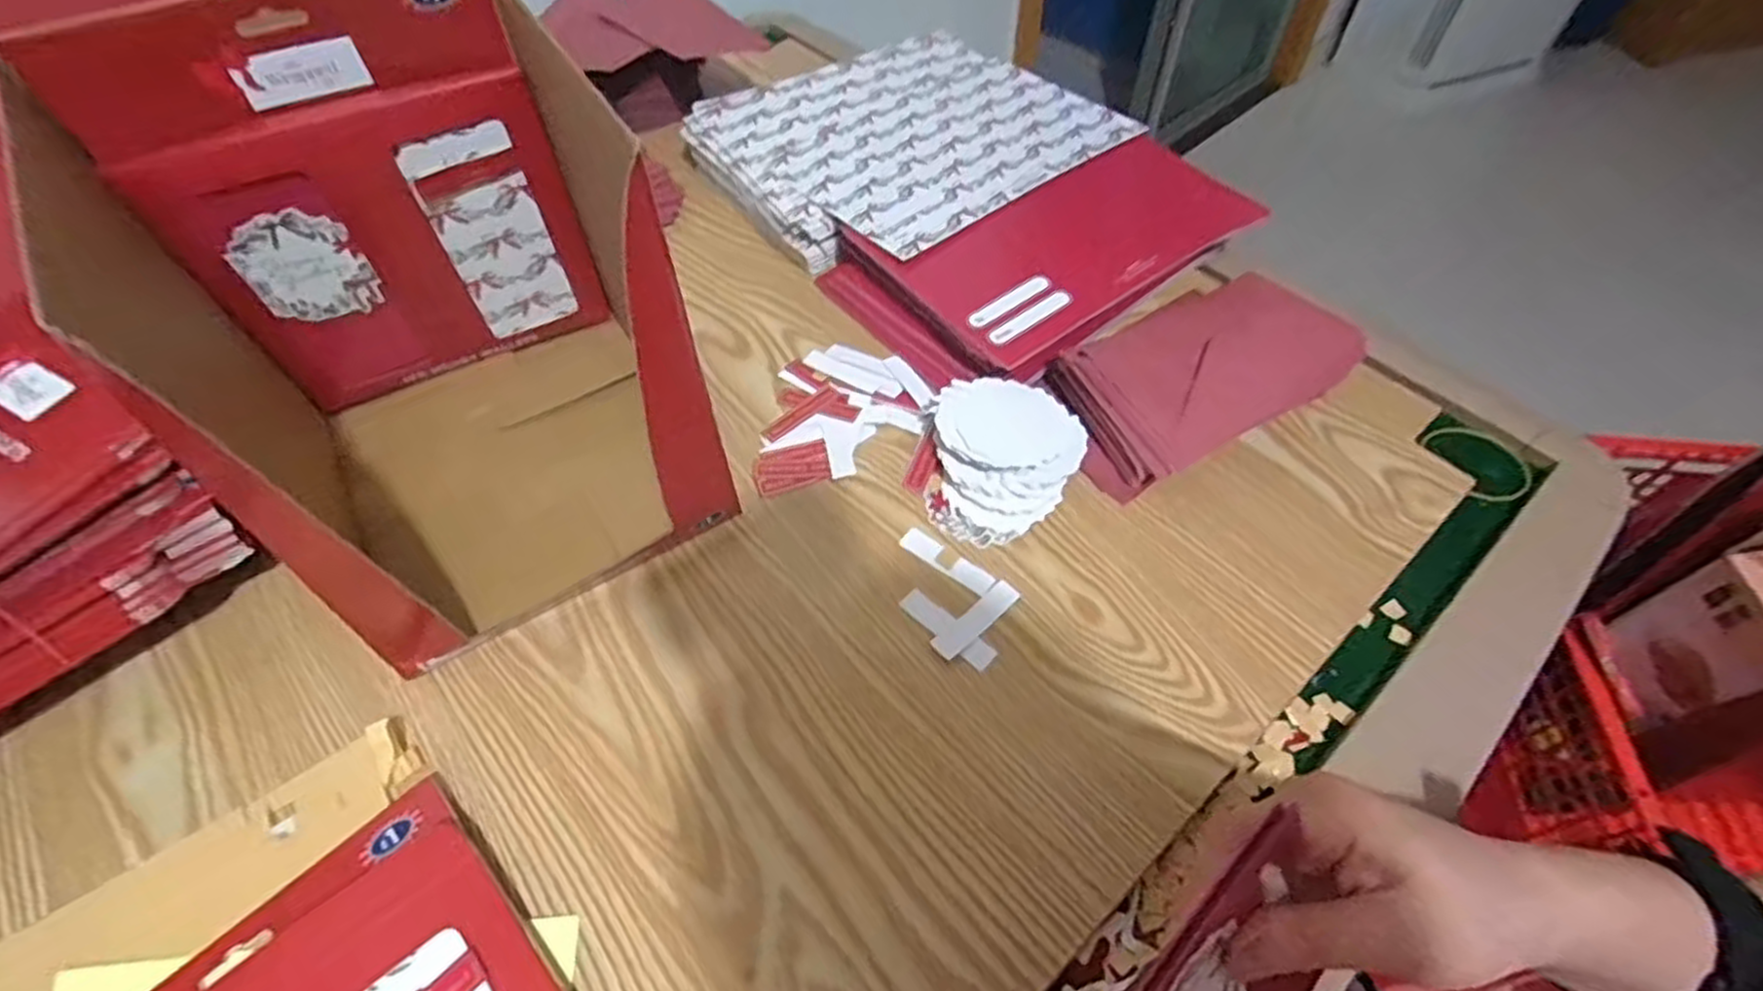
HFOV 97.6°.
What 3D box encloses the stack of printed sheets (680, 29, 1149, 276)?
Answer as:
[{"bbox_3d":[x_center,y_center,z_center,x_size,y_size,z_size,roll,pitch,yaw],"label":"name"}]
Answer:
[{"bbox_3d":[0.018,-0.271,0.619,0.265,0.058,0.240,-33,61,-20],"label":"stack of printed sheets"}]

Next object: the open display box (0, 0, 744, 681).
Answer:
[{"bbox_3d":[-0.226,-0.083,0.387,0.197,0.238,0.200,-29,60,-18],"label":"open display box"}]

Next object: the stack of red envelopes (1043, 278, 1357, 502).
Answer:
[{"bbox_3d":[0.208,-0.083,0.496,0.200,0.046,0.097,-27,59,-17],"label":"stack of red envelopes"}]

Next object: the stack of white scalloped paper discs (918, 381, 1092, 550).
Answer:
[{"bbox_3d":[0.074,-0.023,0.465,0.088,0.034,0.100,5,56,5],"label":"stack of white scalloped paper discs"}]

